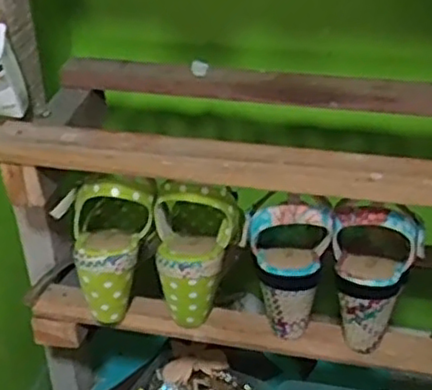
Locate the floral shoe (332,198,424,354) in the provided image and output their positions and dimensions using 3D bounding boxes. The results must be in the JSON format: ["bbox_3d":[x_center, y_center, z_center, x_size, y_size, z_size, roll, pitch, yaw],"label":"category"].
[{"bbox_3d":[0.144,0.065,0.618,0.077,0.161,0.065,8,33,13],"label":"floral shoe"}]

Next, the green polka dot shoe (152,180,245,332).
[{"bbox_3d":[-0.018,0.056,0.657,0.084,0.131,0.076,0,32,0],"label":"green polka dot shoe"}]

